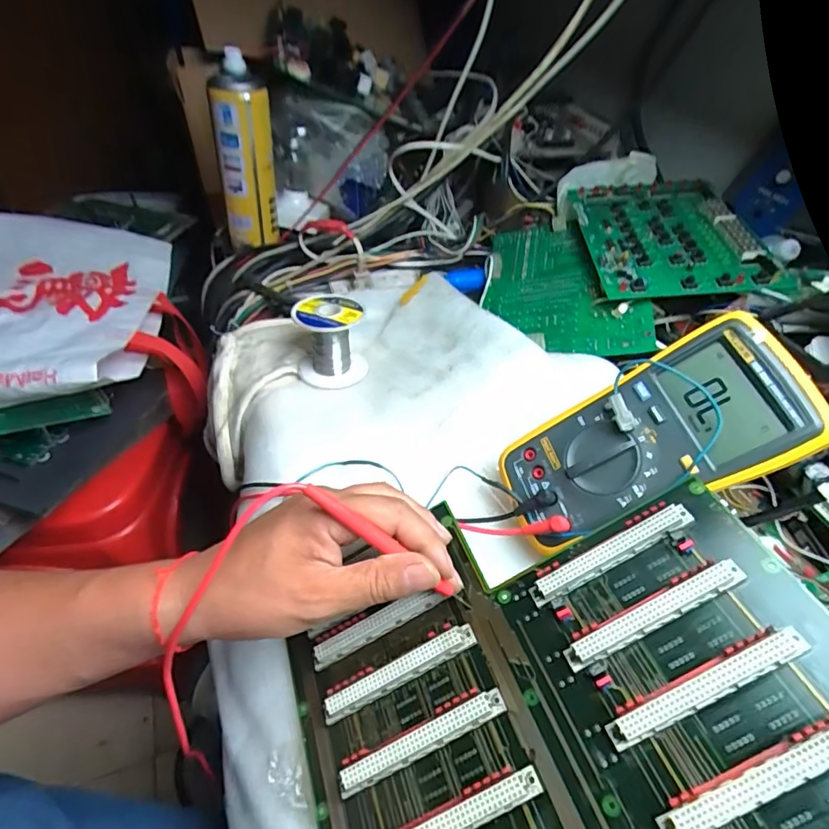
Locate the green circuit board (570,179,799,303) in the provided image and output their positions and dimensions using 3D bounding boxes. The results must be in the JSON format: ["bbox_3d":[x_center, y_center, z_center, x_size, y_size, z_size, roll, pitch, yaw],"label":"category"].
[{"bbox_3d":[0.250,-0.180,0.517,0.148,0.009,0.214,-5,48,4],"label":"green circuit board"}]

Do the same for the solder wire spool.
[{"bbox_3d":[-0.078,-0.074,0.481,0.065,0.059,0.070,-2,46,-8],"label":"solder wire spool"}]

